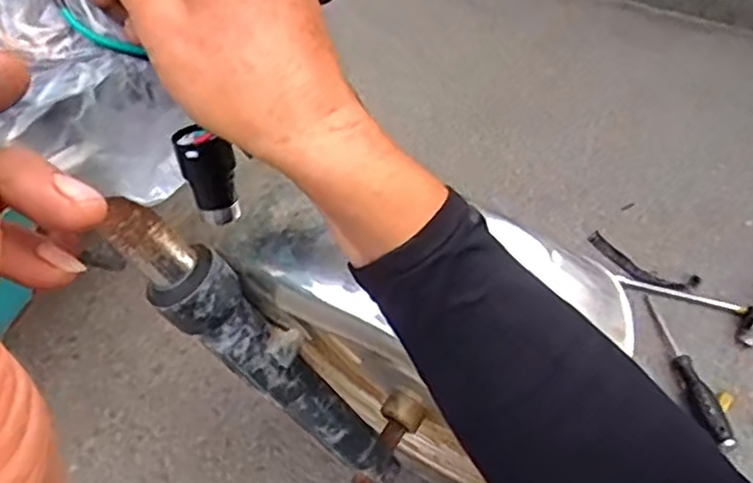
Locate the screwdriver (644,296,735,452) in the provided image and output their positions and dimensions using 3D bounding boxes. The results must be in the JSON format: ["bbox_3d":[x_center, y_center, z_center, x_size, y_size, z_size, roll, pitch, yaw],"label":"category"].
[{"bbox_3d":[0.378,0.151,0.837,0.027,0.036,0.210,-9,55,2],"label":"screwdriver"}]

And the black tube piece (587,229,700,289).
[{"bbox_3d":[0.362,0.032,0.945,0.151,0.017,0.038,23,62,21],"label":"black tube piece"}]

